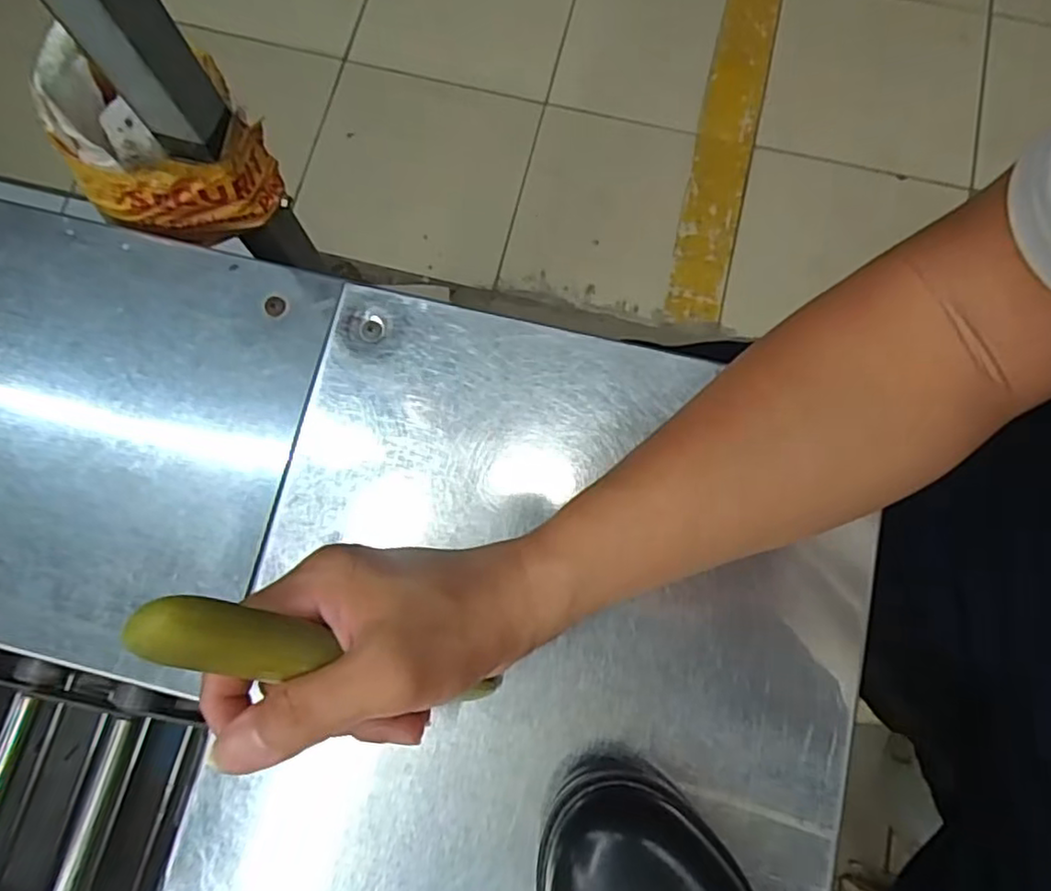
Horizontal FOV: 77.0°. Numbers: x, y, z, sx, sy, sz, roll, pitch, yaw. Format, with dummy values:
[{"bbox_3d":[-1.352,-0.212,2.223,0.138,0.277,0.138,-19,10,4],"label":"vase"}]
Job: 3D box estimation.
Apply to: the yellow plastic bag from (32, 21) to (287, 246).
[{"bbox_3d":[-0.202,-0.166,0.378,0.101,0.077,0.088,-8,79,0],"label":"yellow plastic bag"}]

